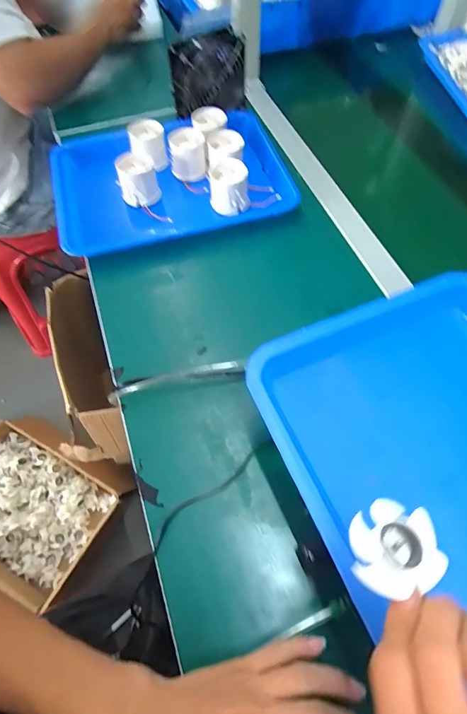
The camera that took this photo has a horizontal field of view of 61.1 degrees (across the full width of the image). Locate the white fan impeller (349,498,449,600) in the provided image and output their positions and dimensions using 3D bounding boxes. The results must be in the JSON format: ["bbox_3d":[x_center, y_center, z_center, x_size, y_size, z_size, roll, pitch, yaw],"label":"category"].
[{"bbox_3d":[0.083,0.098,0.204,0.044,0.013,0.043,-1,61,1],"label":"white fan impeller"}]

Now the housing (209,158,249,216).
[{"bbox_3d":[-0.006,-0.239,0.556,0.054,0.051,0.063,-4,61,-1],"label":"housing"}]

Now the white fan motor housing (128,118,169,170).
[{"bbox_3d":[-0.130,-0.323,0.604,0.053,0.059,0.062,-13,62,-5],"label":"white fan motor housing"}]

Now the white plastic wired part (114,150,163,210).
[{"bbox_3d":[-0.139,-0.256,0.566,0.052,0.048,0.051,-24,63,-11],"label":"white plastic wired part"}]

